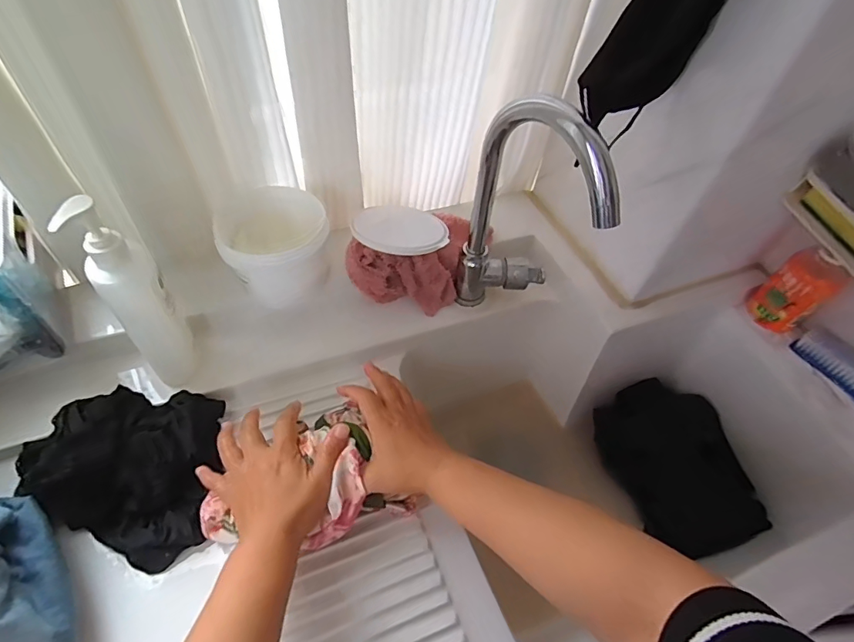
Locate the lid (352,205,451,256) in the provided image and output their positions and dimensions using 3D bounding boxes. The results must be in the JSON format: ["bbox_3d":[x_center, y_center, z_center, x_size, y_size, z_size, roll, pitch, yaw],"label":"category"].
[{"bbox_3d":[-0.035,-0.124,0.617,0.122,0.011,0.095,2,46,-12],"label":"lid"}]

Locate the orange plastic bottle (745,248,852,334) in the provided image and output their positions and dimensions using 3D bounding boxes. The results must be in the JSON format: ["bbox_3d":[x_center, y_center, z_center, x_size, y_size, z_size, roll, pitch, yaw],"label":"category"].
[{"bbox_3d":[0.480,-0.041,0.608,0.043,0.114,0.068,-29,61,-23],"label":"orange plastic bottle"}]

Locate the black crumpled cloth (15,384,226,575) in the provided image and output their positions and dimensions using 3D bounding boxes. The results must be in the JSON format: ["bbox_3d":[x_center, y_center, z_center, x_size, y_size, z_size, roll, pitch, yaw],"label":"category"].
[{"bbox_3d":[-0.287,0.139,0.481,0.195,0.053,0.169,22,55,12],"label":"black crumpled cloth"}]

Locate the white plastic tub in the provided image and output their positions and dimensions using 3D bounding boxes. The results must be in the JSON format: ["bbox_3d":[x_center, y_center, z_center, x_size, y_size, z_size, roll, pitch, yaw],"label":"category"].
[{"bbox_3d":[-0.189,-0.089,0.590,0.122,0.104,0.122,2,53,-3],"label":"white plastic tub"}]

